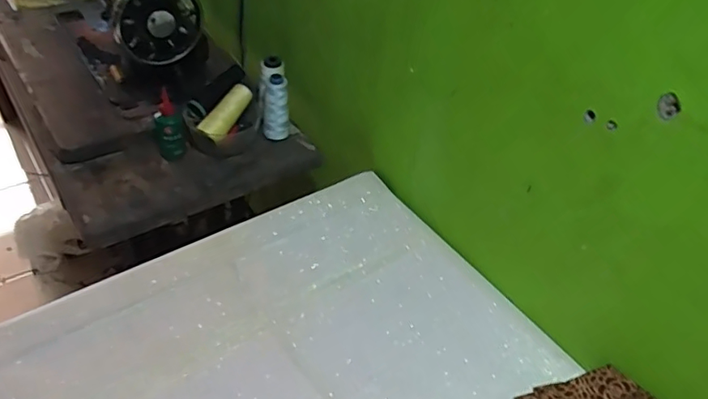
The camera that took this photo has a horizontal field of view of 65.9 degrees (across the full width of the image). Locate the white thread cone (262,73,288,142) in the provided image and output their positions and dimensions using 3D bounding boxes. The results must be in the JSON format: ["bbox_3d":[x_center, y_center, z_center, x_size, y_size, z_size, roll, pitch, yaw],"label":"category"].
[{"bbox_3d":[-0.130,-0.151,0.921,0.044,0.126,0.039,1,43,-6],"label":"white thread cone"}]

